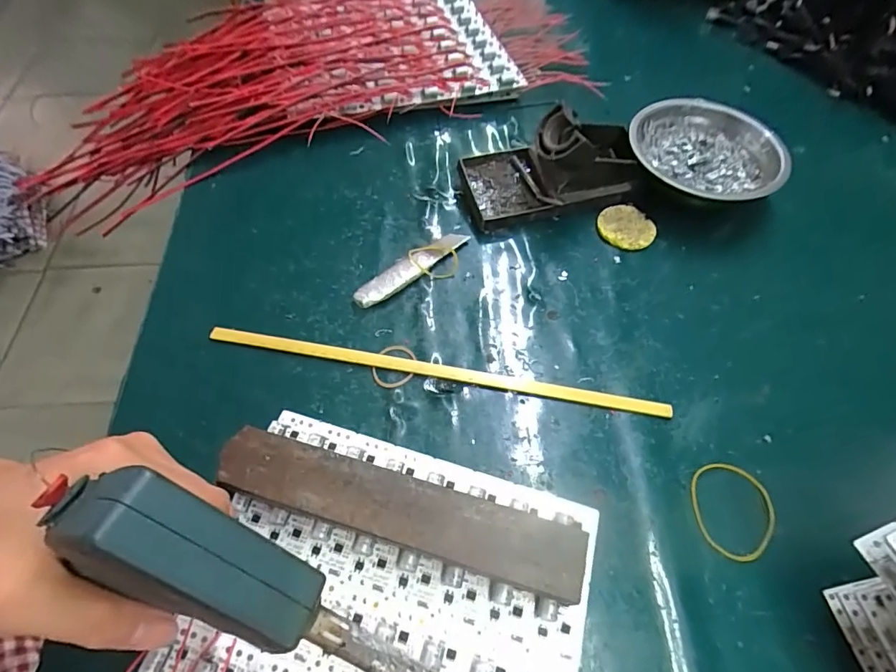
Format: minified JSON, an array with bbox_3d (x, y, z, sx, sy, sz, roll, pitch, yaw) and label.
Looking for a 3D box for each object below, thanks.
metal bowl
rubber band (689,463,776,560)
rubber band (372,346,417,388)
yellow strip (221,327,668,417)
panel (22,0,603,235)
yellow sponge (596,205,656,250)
[{"bbox_3d":[0.221,-0.153,0.419,0.131,0.040,0.124,-10,59,-8],"label":"metal bowl"},{"bbox_3d":[0.171,0.103,0.283,0.047,0.004,0.055,-1,58,-3],"label":"rubber band"},{"bbox_3d":[-0.037,0.020,0.325,0.027,0.004,0.033,16,59,8],"label":"rubber band"},{"bbox_3d":[-0.009,0.024,0.324,0.312,0.004,0.011,9,59,4],"label":"yellow strip"},{"bbox_3d":[-0.140,-0.282,0.505,0.544,0.060,0.249,-21,61,-14],"label":"panel"},{"bbox_3d":[0.148,-0.090,0.397,0.043,0.005,0.044,-31,64,-19],"label":"yellow sponge"}]

